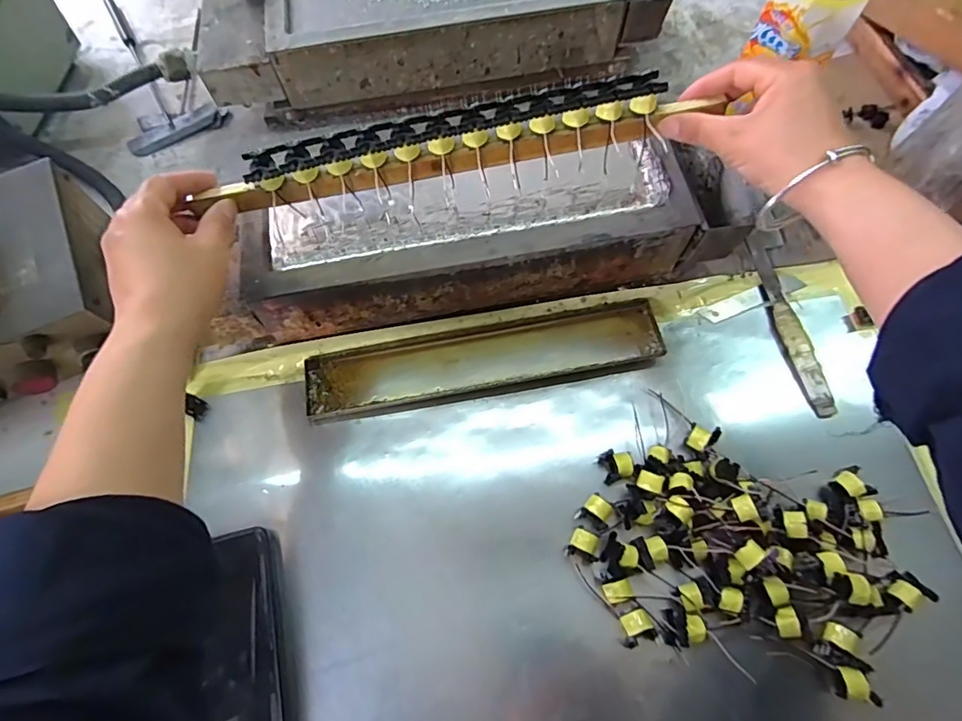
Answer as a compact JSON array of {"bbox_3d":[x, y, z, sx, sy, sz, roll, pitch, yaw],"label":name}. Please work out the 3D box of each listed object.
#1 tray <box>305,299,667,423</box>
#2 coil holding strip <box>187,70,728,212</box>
[{"bbox_3d":[0.002,-0.001,0.446,0.297,0.012,0.058,-10,70,-2],"label":"tray"},{"bbox_3d":[-0.011,-0.147,0.350,0.332,0.036,0.025,-12,68,-1],"label":"coil holding strip"}]

